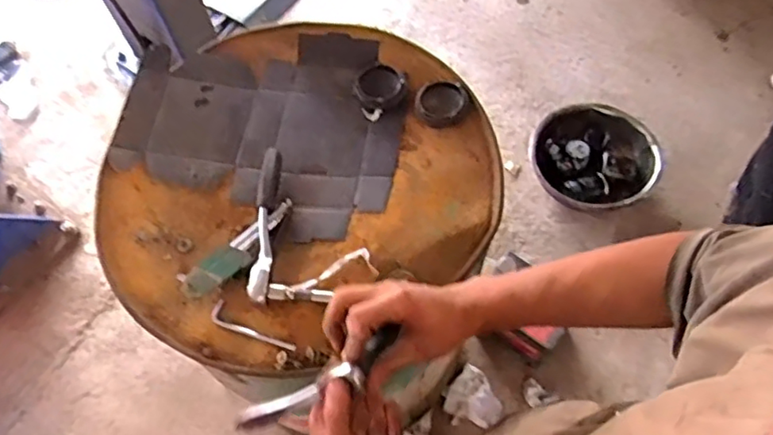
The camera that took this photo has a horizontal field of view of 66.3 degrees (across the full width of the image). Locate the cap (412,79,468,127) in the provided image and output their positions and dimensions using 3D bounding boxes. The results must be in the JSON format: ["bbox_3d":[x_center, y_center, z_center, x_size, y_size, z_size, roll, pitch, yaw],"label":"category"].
[{"bbox_3d":[0.082,-0.178,0.909,0.081,0.028,0.069,-10,64,-3],"label":"cap"}]

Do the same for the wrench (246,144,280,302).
[{"bbox_3d":[-0.165,0.003,0.802,0.028,0.033,0.230,-3,64,1],"label":"wrench"}]

